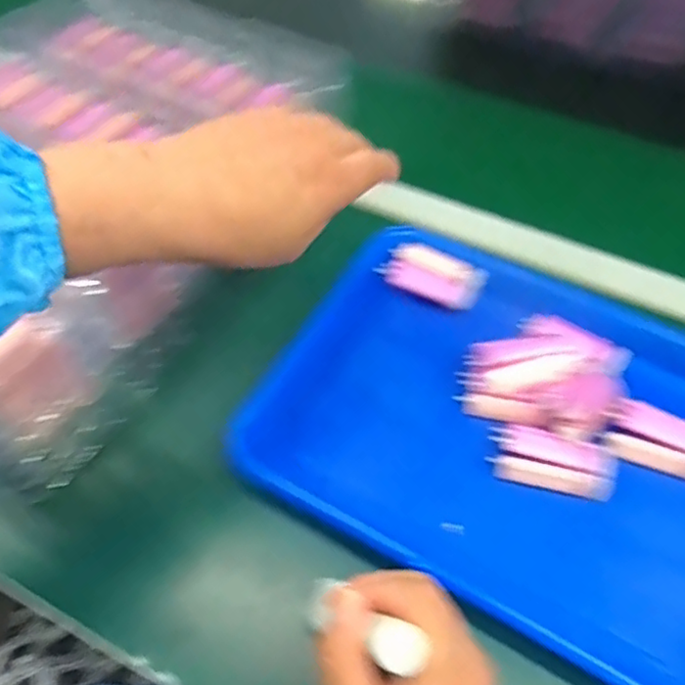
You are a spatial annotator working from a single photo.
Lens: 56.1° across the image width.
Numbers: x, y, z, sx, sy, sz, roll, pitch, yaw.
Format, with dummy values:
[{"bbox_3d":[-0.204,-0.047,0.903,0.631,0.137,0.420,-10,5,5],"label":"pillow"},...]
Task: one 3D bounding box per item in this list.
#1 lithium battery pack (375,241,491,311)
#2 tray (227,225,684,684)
[{"bbox_3d":[0.072,-0.055,0.510,0.078,0.010,0.044,22,56,15],"label":"lithium battery pack"},{"bbox_3d":[0.124,0.054,0.436,0.334,0.033,0.259,25,57,16],"label":"tray"}]

